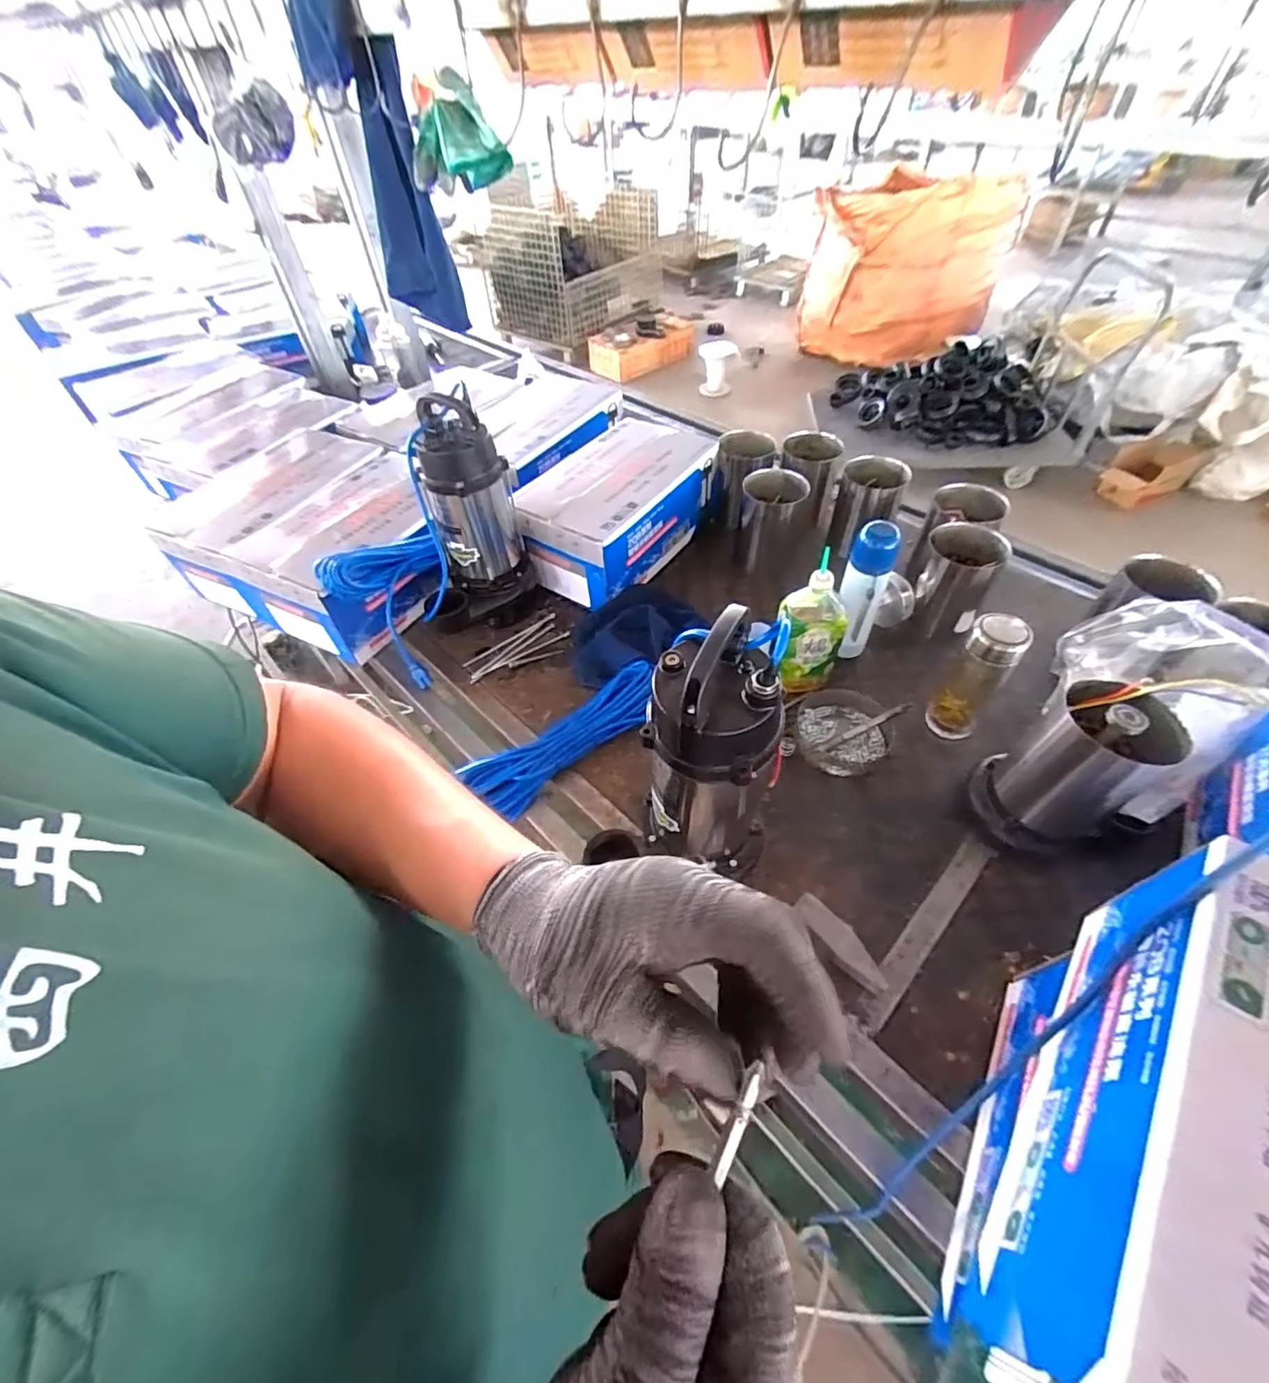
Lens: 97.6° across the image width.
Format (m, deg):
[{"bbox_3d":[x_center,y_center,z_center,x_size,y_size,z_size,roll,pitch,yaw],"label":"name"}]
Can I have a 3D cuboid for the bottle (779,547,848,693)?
[{"bbox_3d":[0.264,-0.094,0.858,0.097,0.213,0.071,-11,51,-6],"label":"bottle"}]

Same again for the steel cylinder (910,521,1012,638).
[{"bbox_3d":[0.547,-0.189,0.959,0.120,0.146,0.128,26,56,22],"label":"steel cylinder"}]

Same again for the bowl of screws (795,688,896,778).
[{"bbox_3d":[0.315,0.058,0.846,0.137,0.037,0.136,-1,51,2],"label":"bowl of screws"}]

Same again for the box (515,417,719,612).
[{"bbox_3d":[-0.032,-0.366,1.113,0.240,0.165,0.404,30,58,24],"label":"box"}]

